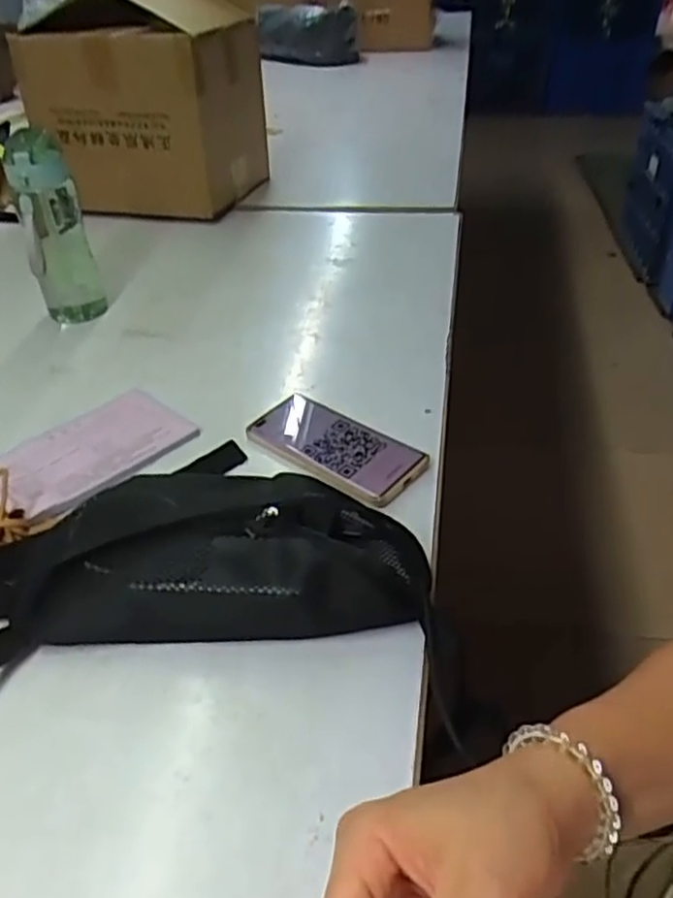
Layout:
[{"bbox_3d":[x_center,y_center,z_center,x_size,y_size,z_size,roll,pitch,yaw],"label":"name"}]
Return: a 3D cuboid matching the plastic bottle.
[{"bbox_3d":[-0.335,-0.254,0.833,0.072,0.217,0.074,-14,39,-13],"label":"plastic bottle"}]

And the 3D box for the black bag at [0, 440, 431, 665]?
[{"bbox_3d":[-0.120,0.080,0.503,0.352,0.080,0.151,-11,38,-8],"label":"black bag"}]

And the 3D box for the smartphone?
[{"bbox_3d":[-0.003,-0.004,0.645,0.165,0.012,0.084,27,48,34],"label":"smartphone"}]

